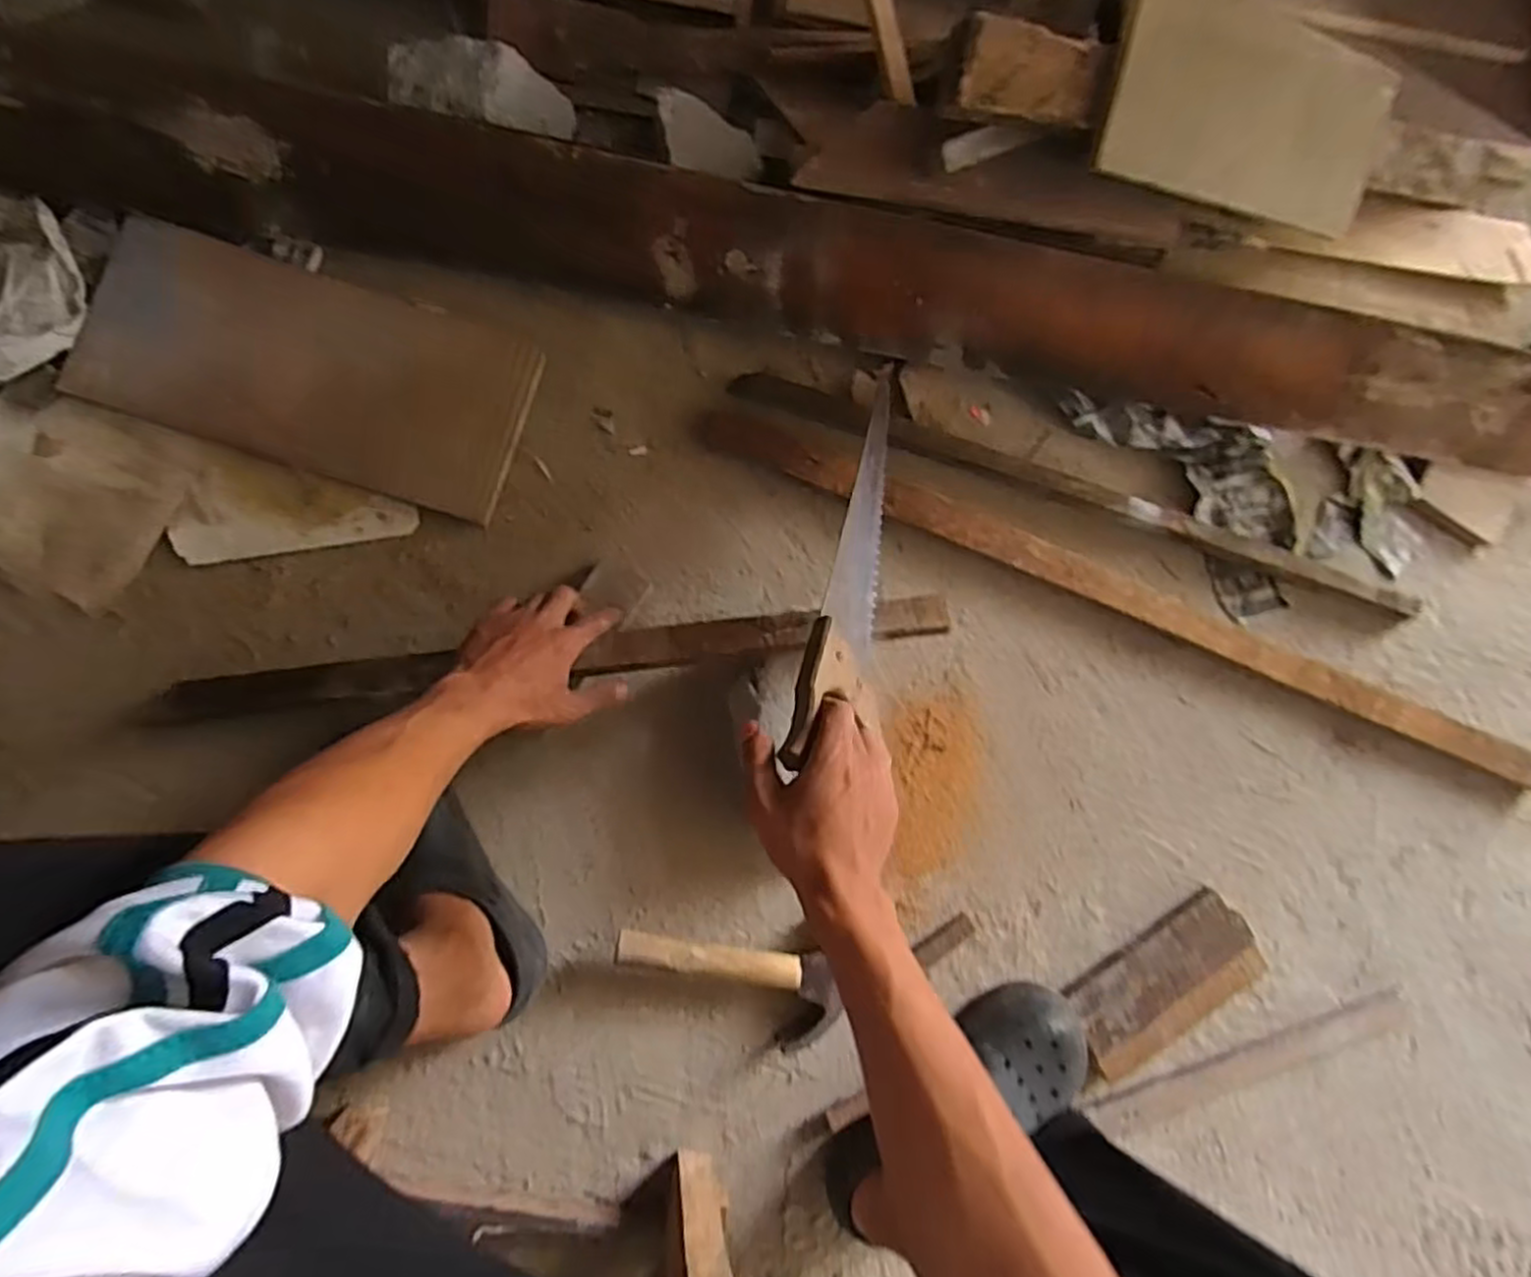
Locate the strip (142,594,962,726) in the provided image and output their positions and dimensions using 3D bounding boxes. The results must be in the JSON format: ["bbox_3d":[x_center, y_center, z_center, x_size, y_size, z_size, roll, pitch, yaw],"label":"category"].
[{"bbox_3d":[-0.179,0.018,0.637,0.664,0.032,0.040,-6,87,0],"label":"strip"}]

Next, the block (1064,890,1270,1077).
[{"bbox_3d":[0.399,0.339,0.735,0.205,0.024,0.099,-27,90,-9],"label":"block"}]

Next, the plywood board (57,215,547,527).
[{"bbox_3d":[-0.415,-0.245,0.669,0.376,0.022,0.174,18,84,-6],"label":"plywood board"}]

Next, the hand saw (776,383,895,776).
[{"bbox_3d":[0.078,-0.062,0.584,0.060,0.033,0.376,19,57,-6],"label":"hand saw"}]

